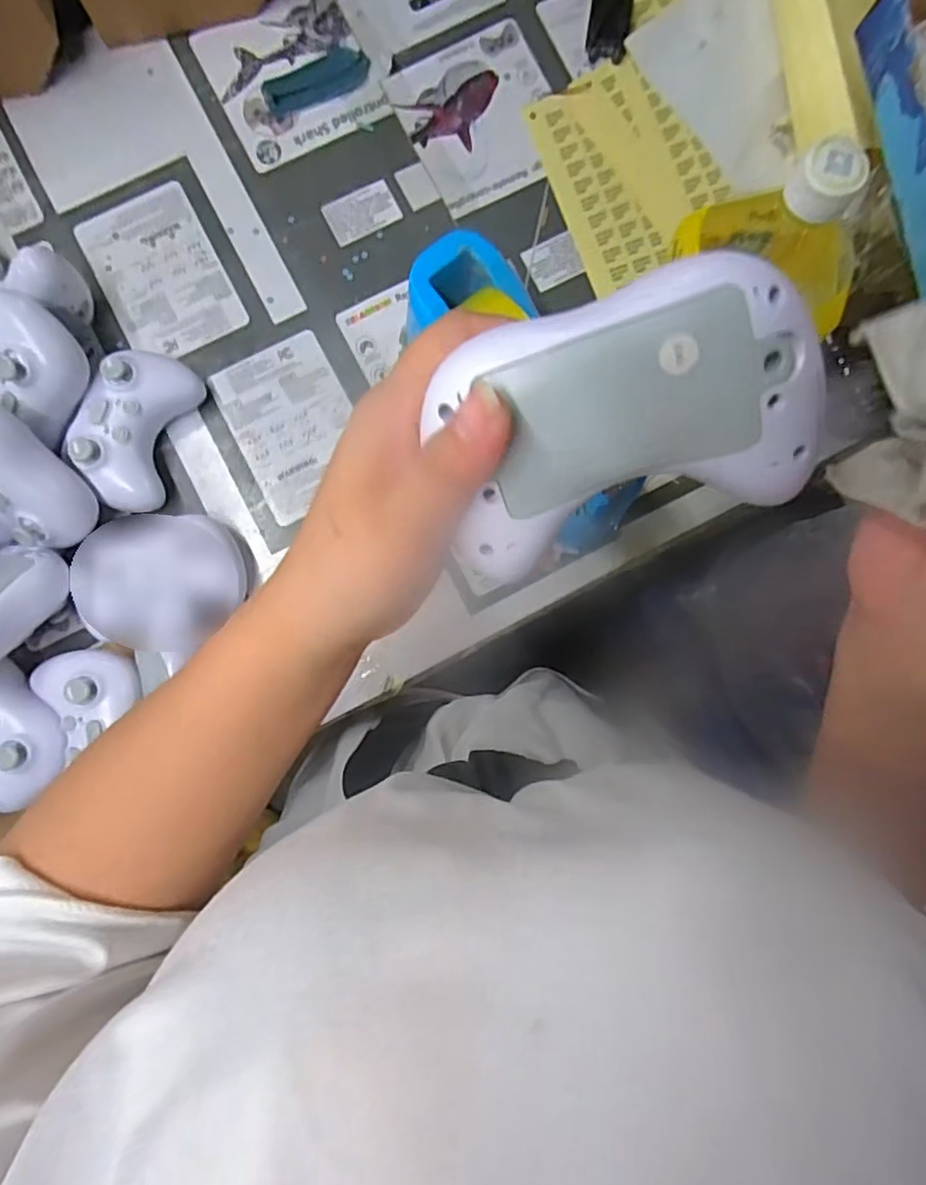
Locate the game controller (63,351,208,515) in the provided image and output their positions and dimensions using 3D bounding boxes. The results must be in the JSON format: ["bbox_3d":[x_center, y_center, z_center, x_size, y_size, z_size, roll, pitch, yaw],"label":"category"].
[{"bbox_3d":[-0.238,-0.118,0.443,0.066,0.039,0.112,22,86,-38],"label":"game controller"}]

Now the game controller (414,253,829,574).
[{"bbox_3d":[0.043,-0.049,0.174,0.101,0.027,0.066,-17,121,9],"label":"game controller"}]

